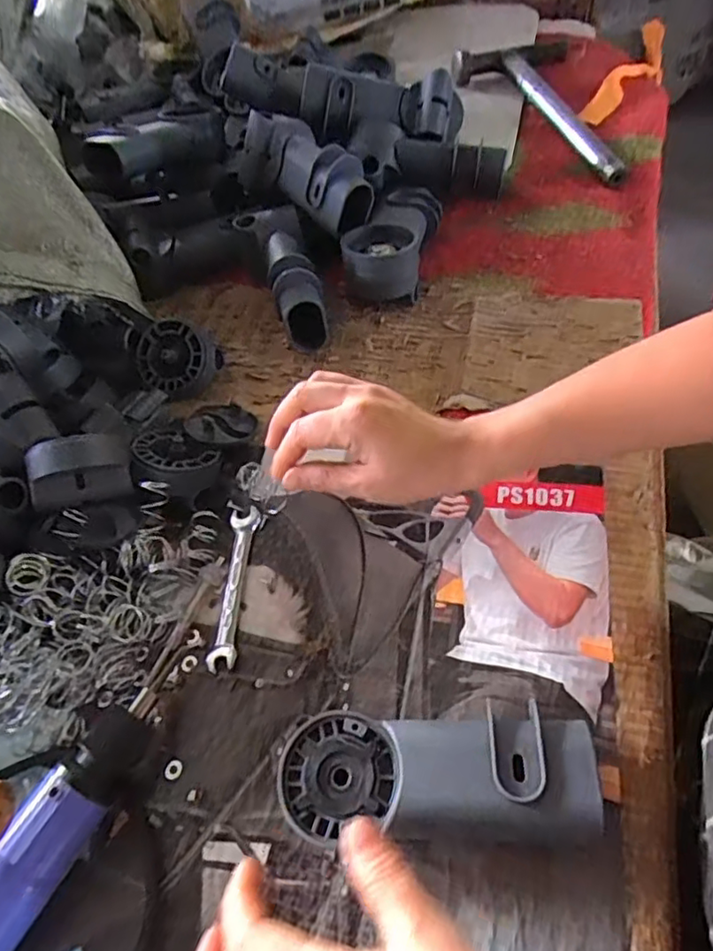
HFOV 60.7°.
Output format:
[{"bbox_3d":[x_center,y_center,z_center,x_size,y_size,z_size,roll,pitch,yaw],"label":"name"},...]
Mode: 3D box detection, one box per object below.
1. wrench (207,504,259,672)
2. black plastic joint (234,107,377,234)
[{"bbox_3d":[-0.084,0.073,0.414,0.019,0.005,0.114,-1,56,7],"label":"wrench"},{"bbox_3d":[-0.051,-0.276,0.558,0.065,0.060,0.142,-34,58,-15],"label":"black plastic joint"}]

